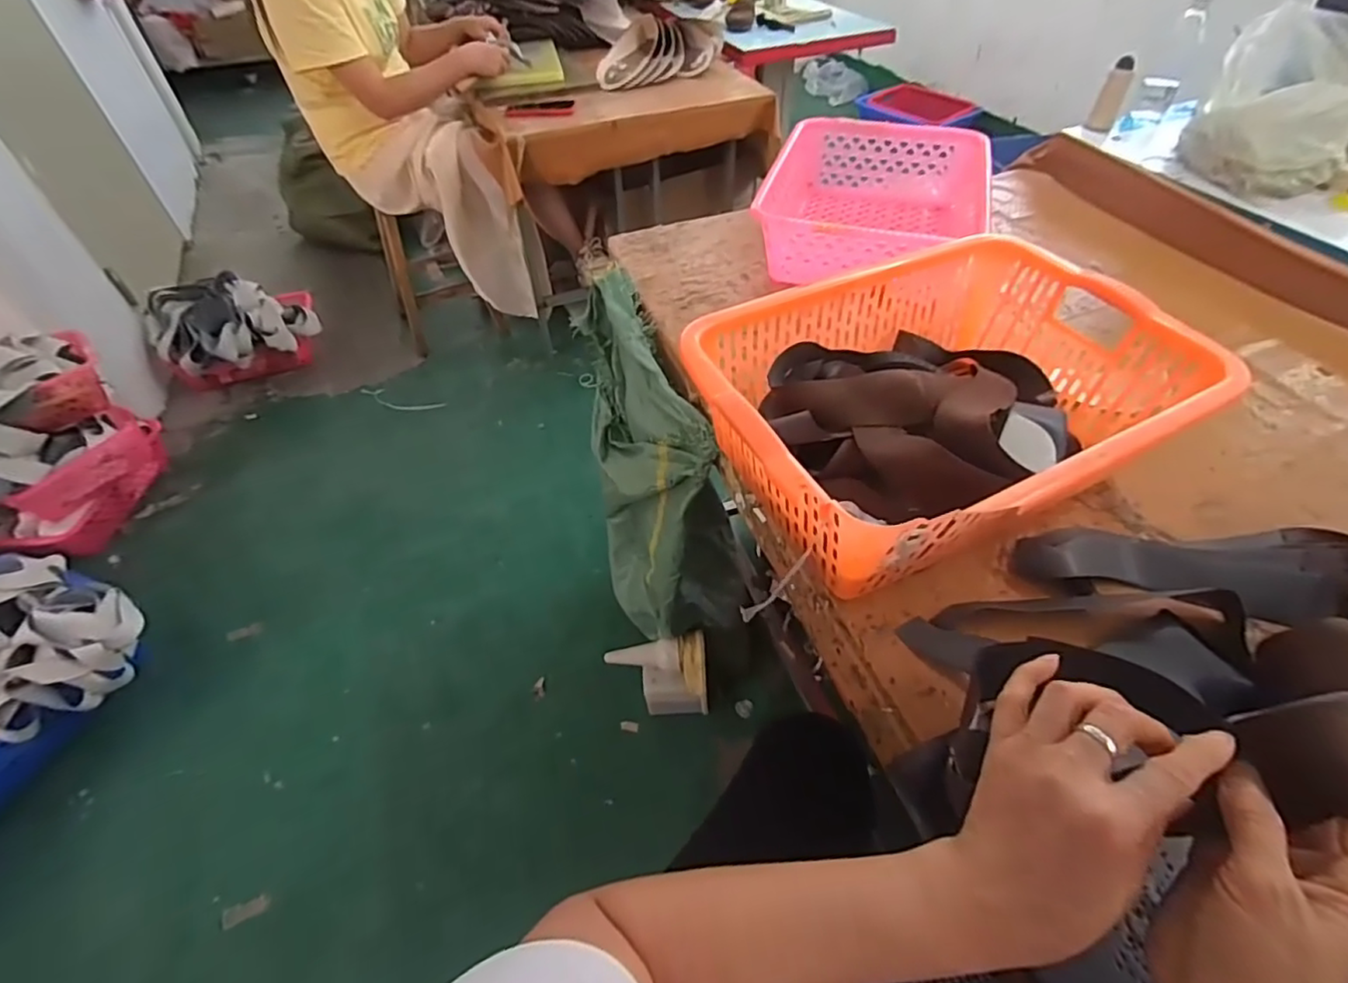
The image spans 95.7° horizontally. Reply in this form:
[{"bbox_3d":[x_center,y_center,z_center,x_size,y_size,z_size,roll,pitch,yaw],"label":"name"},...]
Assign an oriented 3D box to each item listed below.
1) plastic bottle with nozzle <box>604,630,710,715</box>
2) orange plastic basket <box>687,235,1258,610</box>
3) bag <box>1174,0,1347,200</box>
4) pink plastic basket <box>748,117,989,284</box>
[{"bbox_3d":[-0.029,0.361,1.176,0.190,0.198,0.086,-1,49,0],"label":"plastic bottle with nozzle"},{"bbox_3d":[0.266,-0.092,0.623,0.456,0.138,0.321,-20,51,-15],"label":"orange plastic basket"},{"bbox_3d":[0.960,-0.604,0.959,0.218,0.201,0.182,34,57,27],"label":"bag"},{"bbox_3d":[0.329,-0.463,1.005,0.322,0.129,0.409,14,50,13],"label":"pink plastic basket"}]

